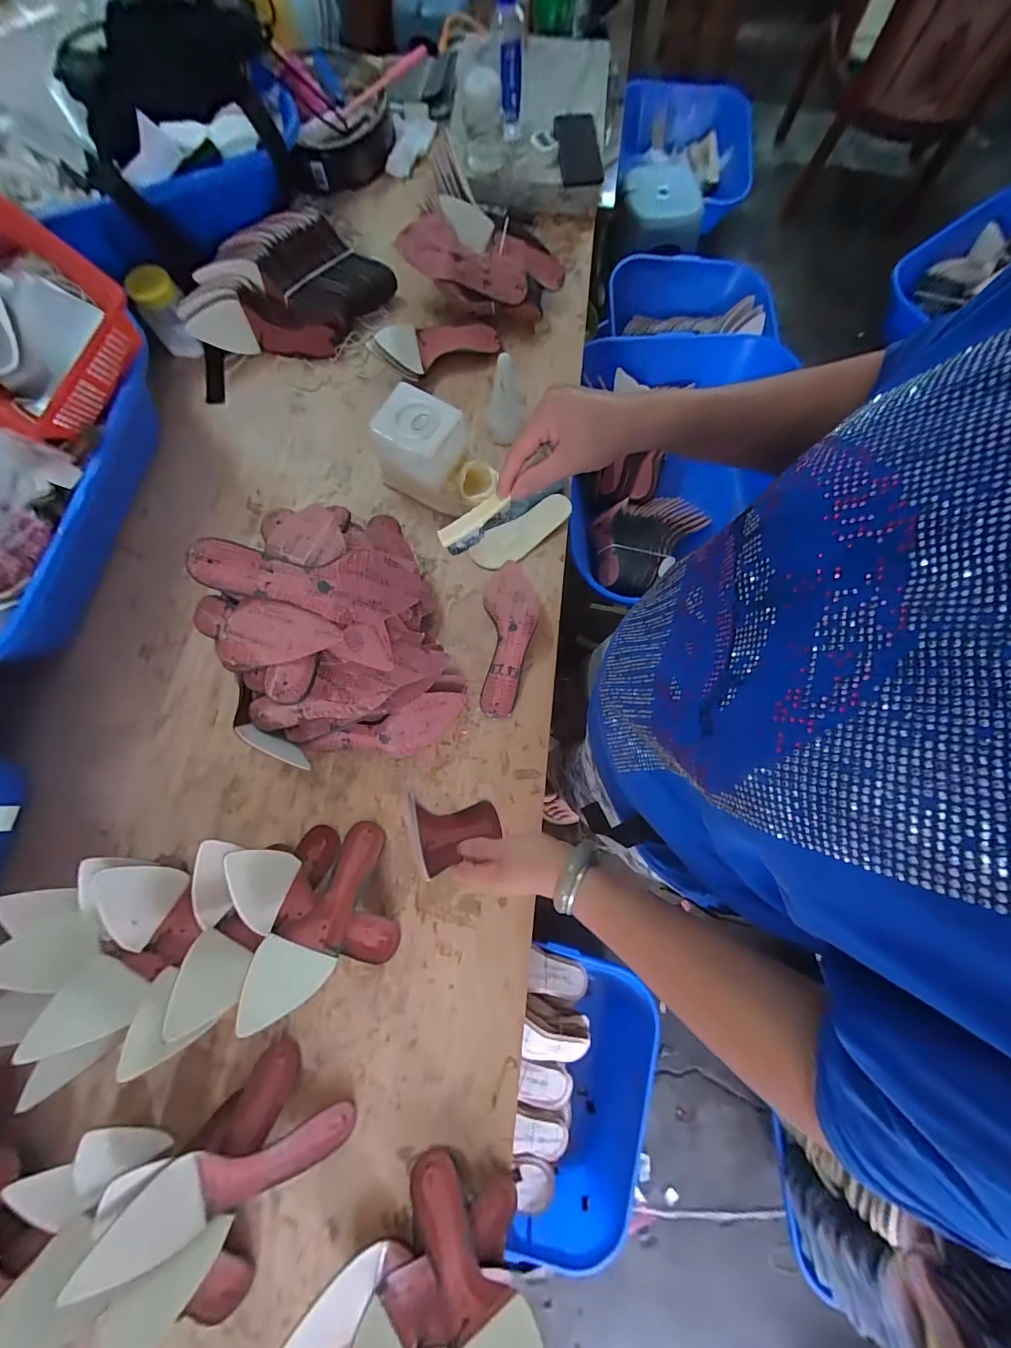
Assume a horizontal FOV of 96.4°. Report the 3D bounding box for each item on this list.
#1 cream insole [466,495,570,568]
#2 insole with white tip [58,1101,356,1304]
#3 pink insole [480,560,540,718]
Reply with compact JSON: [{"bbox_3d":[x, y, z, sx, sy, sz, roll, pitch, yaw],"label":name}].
[{"bbox_3d":[0.027,-0.229,0.744,0.173,0.075,0.007,-26,50,8],"label":"cream insole"},{"bbox_3d":[-0.300,0.562,0.500,0.250,0.052,0.079,-1,76,-30],"label":"insole with white tip"},{"bbox_3d":[0.007,-0.062,0.685,0.078,0.061,0.244,2,78,0],"label":"pink insole"}]

